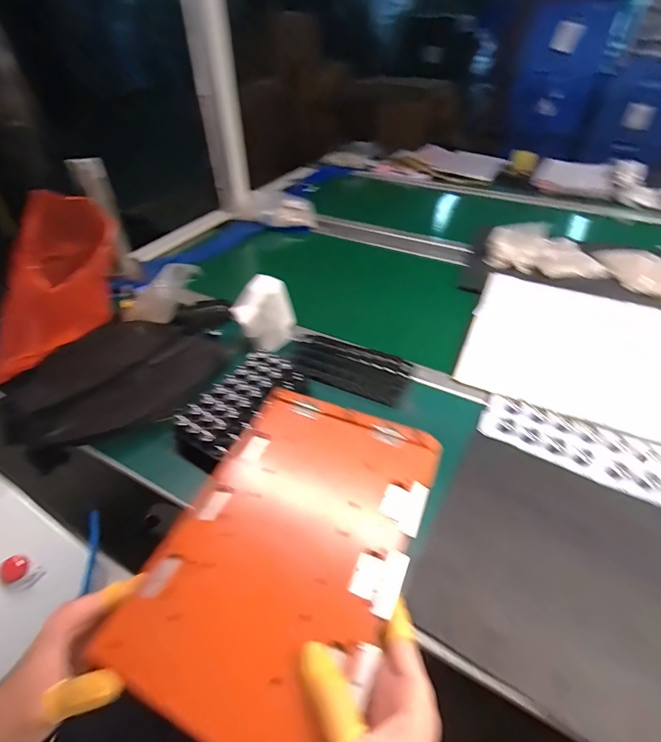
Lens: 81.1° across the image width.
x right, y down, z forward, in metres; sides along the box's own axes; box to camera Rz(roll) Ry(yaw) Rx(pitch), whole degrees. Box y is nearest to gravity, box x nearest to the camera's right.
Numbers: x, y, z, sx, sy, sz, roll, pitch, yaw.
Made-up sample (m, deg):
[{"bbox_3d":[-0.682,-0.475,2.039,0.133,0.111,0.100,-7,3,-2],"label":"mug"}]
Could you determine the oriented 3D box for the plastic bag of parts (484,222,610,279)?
[{"bbox_3d":[0.509,-0.289,0.913,0.258,0.050,0.177,18,46,20],"label":"plastic bag of parts"}]

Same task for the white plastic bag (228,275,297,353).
[{"bbox_3d":[-0.116,-0.093,0.678,0.102,0.121,0.059,-24,47,-22],"label":"white plastic bag"}]

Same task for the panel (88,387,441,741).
[{"bbox_3d":[-0.030,0.123,0.295,0.168,0.023,0.241,18,46,20],"label":"panel"}]

